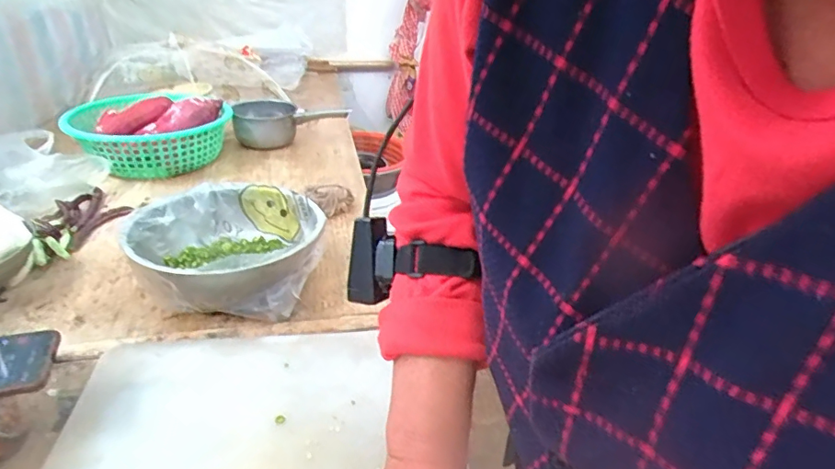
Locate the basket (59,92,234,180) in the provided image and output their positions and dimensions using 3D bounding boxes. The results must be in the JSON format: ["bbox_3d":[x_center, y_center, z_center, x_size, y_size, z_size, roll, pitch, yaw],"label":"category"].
[{"bbox_3d":[-0.574,-0.222,1.125,0.277,0.118,0.256,2,30,0],"label":"basket"}]

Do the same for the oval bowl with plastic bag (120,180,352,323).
[{"bbox_3d":[-0.275,0.013,0.762,0.262,0.081,0.257,4,30,3],"label":"oval bowl with plastic bag"}]

